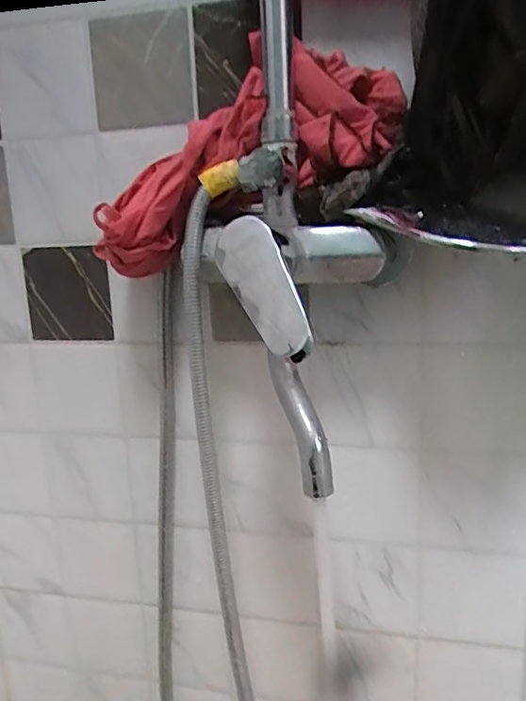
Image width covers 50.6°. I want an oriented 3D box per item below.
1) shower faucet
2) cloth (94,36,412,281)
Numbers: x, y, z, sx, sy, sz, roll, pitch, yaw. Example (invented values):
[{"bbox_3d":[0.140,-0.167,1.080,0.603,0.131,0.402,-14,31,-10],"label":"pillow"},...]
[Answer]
[{"bbox_3d":[0.024,0.000,0.412,0.100,0.209,0.128,5,14,34],"label":"shower faucet"},{"bbox_3d":[-0.024,-0.156,0.434,0.270,0.117,0.058,-28,9,7],"label":"cloth"}]

